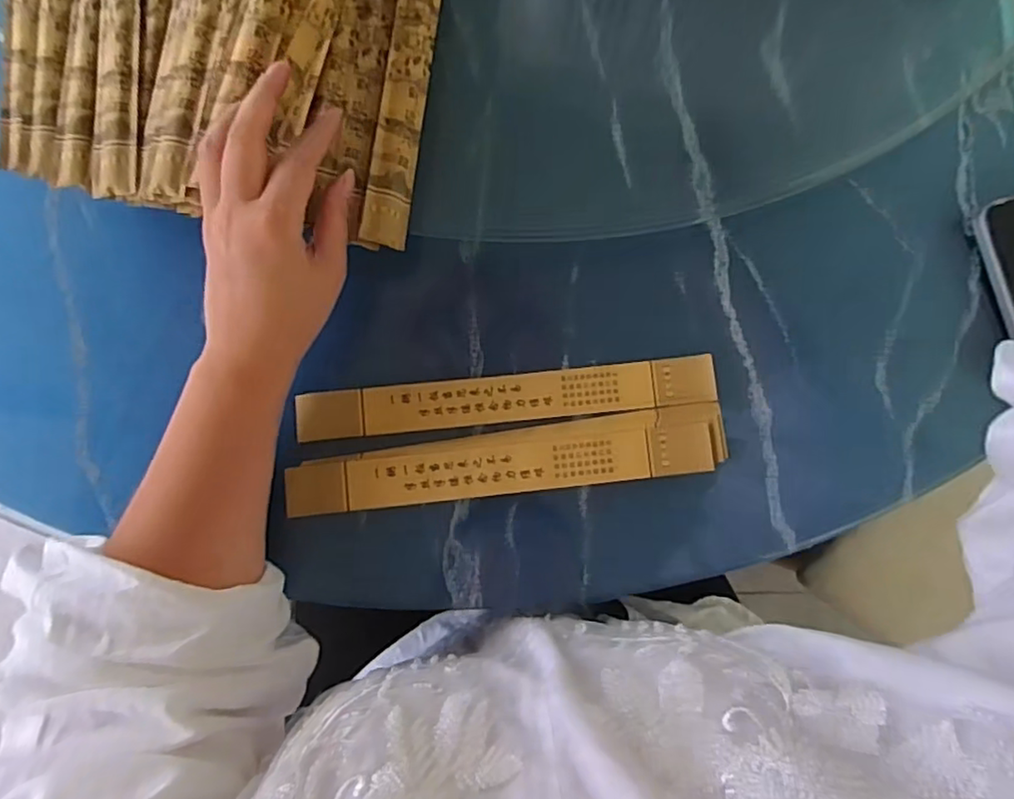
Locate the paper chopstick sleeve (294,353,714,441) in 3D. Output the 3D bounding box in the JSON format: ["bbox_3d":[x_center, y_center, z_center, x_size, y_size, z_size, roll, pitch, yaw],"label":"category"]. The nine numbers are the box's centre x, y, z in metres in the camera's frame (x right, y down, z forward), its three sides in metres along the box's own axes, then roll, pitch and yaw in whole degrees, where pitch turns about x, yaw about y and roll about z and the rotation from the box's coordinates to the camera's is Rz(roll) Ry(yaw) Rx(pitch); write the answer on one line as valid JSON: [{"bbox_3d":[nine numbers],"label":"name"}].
[{"bbox_3d":[0.000,-0.001,0.399,0.263,0.008,0.031,-6,83,-2],"label":"paper chopstick sleeve"}]

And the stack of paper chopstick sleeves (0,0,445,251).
[{"bbox_3d":[-0.181,-0.247,0.377,0.274,0.048,0.266,7,80,1],"label":"stack of paper chopstick sleeves"}]

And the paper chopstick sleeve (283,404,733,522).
[{"bbox_3d":[0.000,0.039,0.392,0.271,0.012,0.042,-6,84,-2],"label":"paper chopstick sleeve"}]

